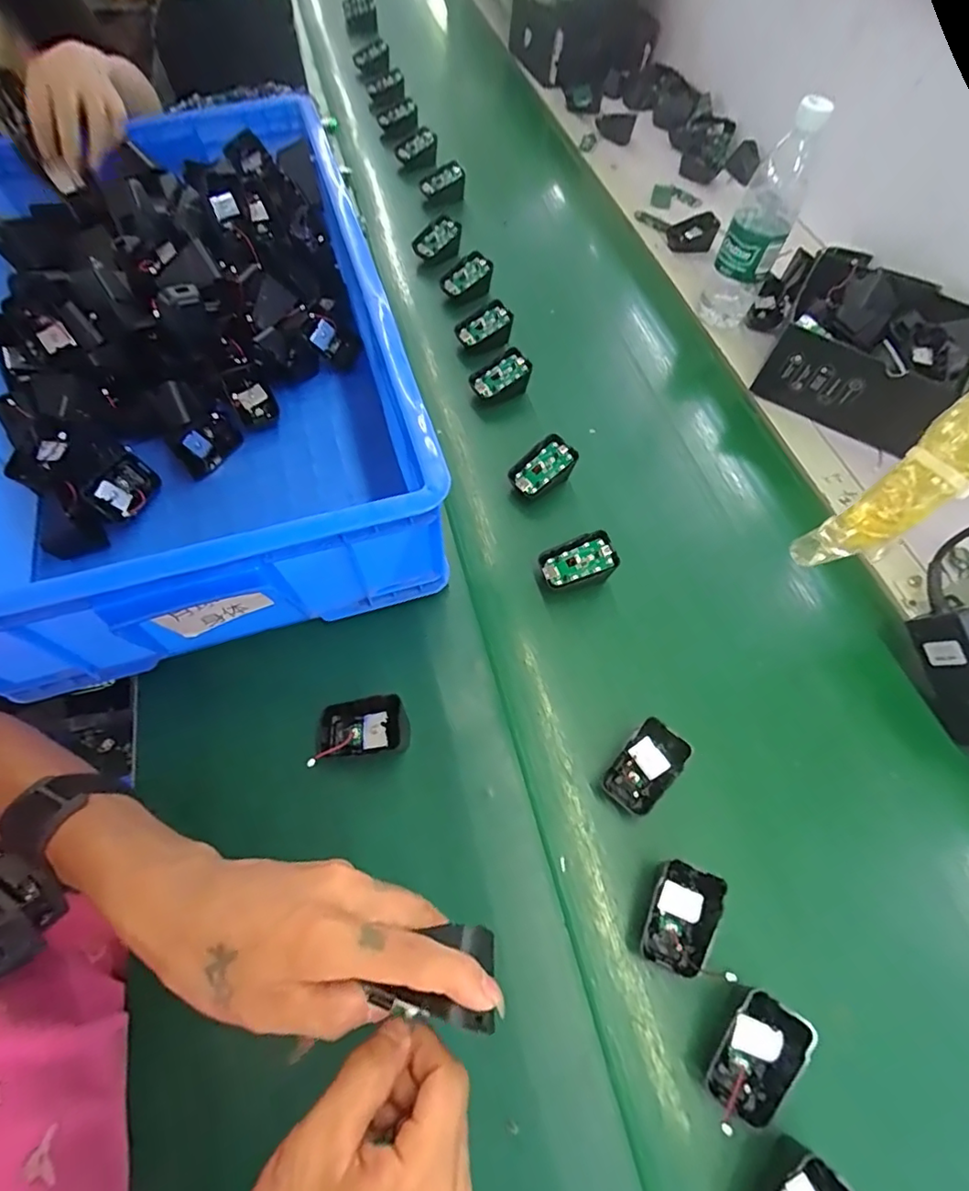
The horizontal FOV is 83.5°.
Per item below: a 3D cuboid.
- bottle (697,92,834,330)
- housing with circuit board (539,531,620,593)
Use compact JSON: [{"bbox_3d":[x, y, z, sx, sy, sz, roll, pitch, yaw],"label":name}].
[{"bbox_3d":[0.328,-0.438,0.649,0.067,0.225,0.064,22,63,9],"label":"bottle"},{"bbox_3d":[0.086,-0.028,0.515,0.069,0.041,0.044,-20,64,-13],"label":"housing with circuit board"}]

